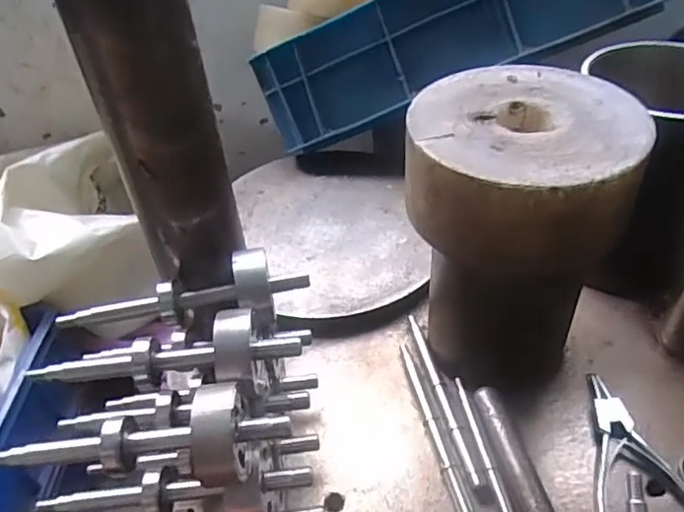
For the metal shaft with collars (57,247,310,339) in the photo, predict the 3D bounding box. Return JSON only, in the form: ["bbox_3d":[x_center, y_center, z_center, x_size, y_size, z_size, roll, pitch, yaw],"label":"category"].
[{"bbox_3d":[-0.102,0.025,0.383,0.158,0.037,0.040,-3,42,3],"label":"metal shaft with collars"}]

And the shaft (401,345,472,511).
[{"bbox_3d":[0.070,0.133,0.449,0.010,0.012,0.161,-11,43,-7],"label":"shaft"}]

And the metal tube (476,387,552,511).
[{"bbox_3d":[0.124,0.154,0.408,0.021,0.015,0.137,-10,43,-5],"label":"metal tube"}]

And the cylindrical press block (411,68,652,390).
[{"bbox_3d":[0.122,-0.008,0.434,0.133,0.209,0.136,-3,42,3],"label":"cylindrical press block"}]

